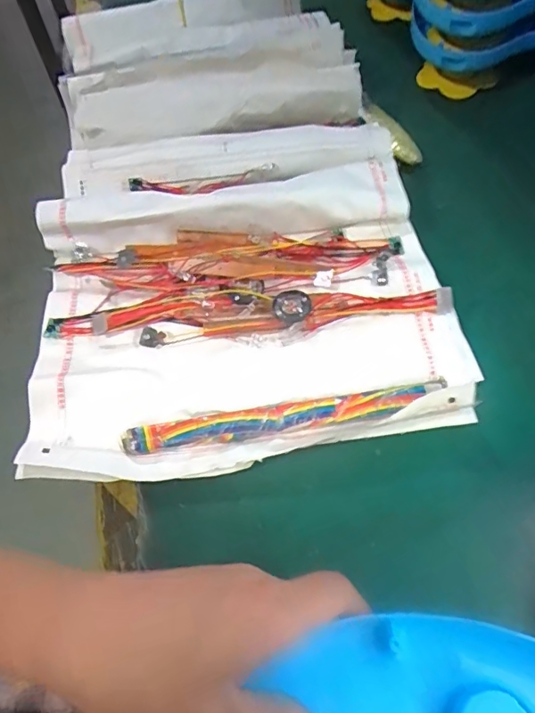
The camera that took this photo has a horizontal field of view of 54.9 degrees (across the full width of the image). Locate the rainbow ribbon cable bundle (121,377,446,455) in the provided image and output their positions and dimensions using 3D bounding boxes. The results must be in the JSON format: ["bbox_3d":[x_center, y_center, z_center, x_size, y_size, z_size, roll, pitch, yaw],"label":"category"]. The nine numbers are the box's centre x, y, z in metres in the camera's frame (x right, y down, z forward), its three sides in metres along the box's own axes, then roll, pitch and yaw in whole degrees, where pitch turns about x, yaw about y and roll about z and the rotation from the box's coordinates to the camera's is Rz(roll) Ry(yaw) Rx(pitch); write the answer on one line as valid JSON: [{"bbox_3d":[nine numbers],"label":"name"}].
[{"bbox_3d":[0.014,0.039,0.332,0.206,0.011,0.019,-9,71,-4],"label":"rainbow ribbon cable bundle"}]

